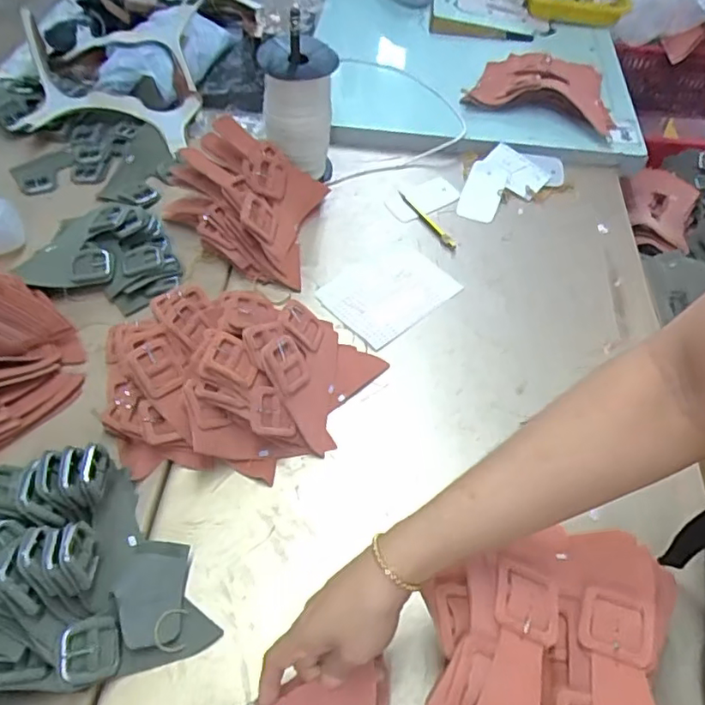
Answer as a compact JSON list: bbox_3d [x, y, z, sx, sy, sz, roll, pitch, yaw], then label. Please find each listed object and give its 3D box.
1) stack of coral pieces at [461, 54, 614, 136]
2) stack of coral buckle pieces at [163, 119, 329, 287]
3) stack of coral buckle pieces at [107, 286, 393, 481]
[{"bbox_3d":[0.303,-0.424,0.936,0.222,0.039,0.155,15,55,9],"label":"stack of coral pieces"},{"bbox_3d":[-0.142,-0.196,0.746,0.181,0.105,0.171,10,54,6],"label":"stack of coral buckle pieces"},{"bbox_3d":[-0.128,0.008,0.612,0.258,0.078,0.236,-26,58,-19],"label":"stack of coral buckle pieces"}]

